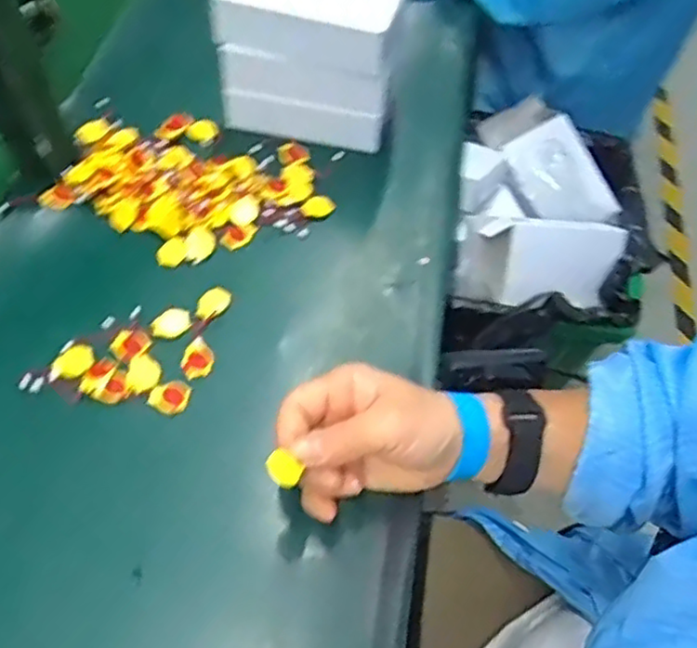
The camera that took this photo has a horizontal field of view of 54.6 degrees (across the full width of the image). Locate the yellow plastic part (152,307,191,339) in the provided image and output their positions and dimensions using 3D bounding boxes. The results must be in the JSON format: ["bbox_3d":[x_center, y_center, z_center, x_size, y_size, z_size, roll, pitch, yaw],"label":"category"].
[{"bbox_3d":[-0.128,-0.001,0.489,0.027,0.004,0.022,-12,58,-10],"label":"yellow plastic part"}]

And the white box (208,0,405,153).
[{"bbox_3d":[-0.027,-0.234,0.574,0.136,0.122,0.099,15,58,7],"label":"white box"}]

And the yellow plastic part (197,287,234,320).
[{"bbox_3d":[-0.099,-0.016,0.498,0.021,0.004,0.028,34,61,18],"label":"yellow plastic part"}]

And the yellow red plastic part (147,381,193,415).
[{"bbox_3d":[-0.120,0.049,0.458,0.025,0.004,0.025,1,57,-2],"label":"yellow red plastic part"}]

